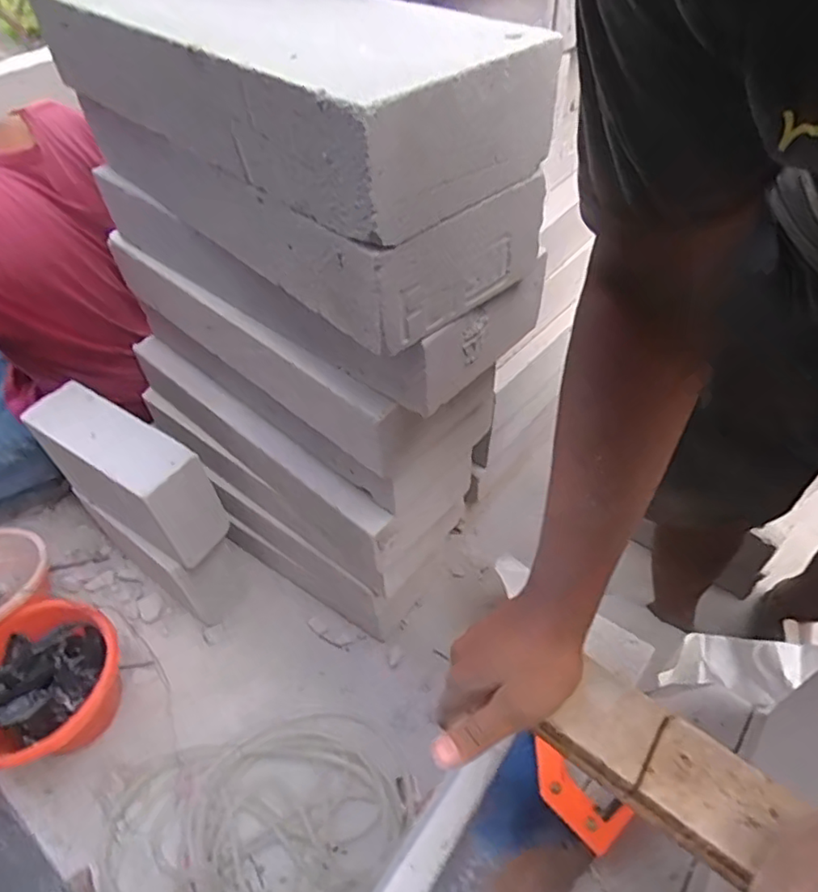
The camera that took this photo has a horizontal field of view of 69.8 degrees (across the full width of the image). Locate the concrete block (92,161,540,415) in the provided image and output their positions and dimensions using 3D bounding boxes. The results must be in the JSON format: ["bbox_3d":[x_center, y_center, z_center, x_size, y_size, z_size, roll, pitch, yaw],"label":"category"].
[{"bbox_3d":[-0.132,-0.242,0.718,0.569,0.101,0.223,35,60,29],"label":"concrete block"}]

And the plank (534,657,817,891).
[{"bbox_3d":[0.308,0.282,0.262,0.529,0.029,0.057,31,57,28],"label":"plank"}]

